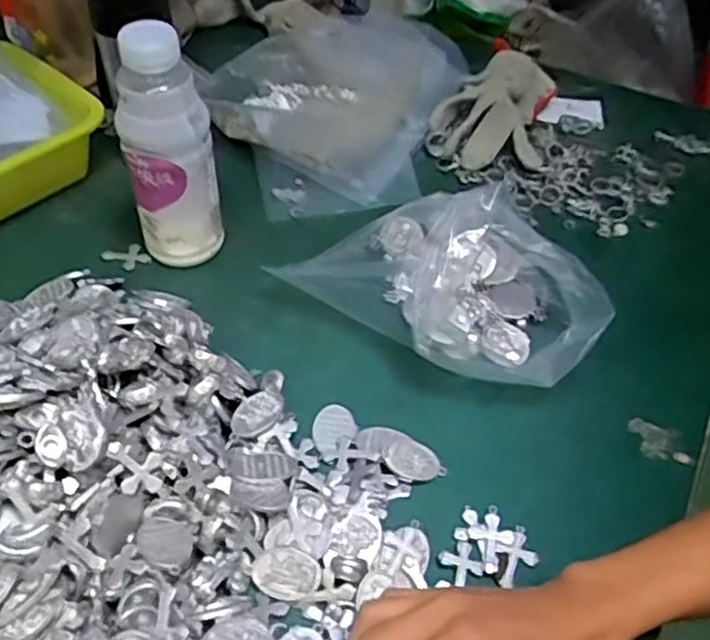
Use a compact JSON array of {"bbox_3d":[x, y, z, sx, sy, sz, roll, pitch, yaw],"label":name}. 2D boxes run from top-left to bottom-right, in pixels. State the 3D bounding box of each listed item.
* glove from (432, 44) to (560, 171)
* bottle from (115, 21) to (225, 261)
[{"bbox_3d":[0.145,-0.217,0.750,0.119,0.054,0.154,12,49,6],"label":"glove"},{"bbox_3d":[-0.140,-0.127,0.562,0.054,0.193,0.059,18,49,11],"label":"bottle"}]

